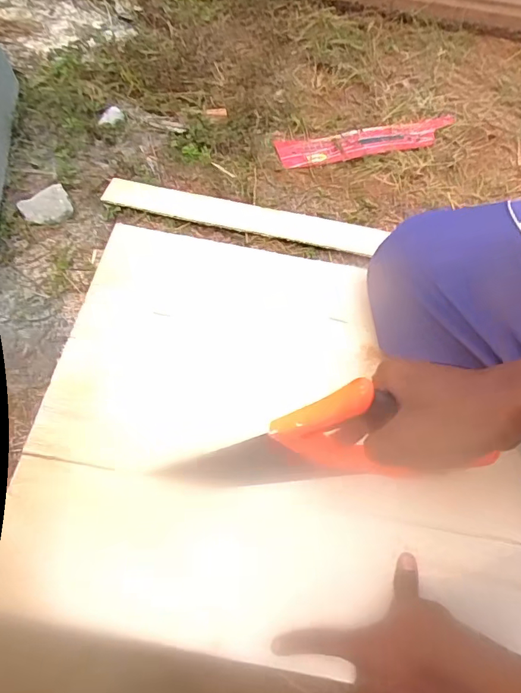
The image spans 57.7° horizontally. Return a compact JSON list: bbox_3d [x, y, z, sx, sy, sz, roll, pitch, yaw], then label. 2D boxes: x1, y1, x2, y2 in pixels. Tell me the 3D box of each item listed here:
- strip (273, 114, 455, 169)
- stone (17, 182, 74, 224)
[{"bbox_3d":[0.257,-0.487,1.114,0.444,0.014,0.095,-12,63,-10],"label":"strip"},{"bbox_3d":[-0.420,-0.276,0.925,0.089,0.032,0.067,-33,68,-20],"label":"stone"}]

